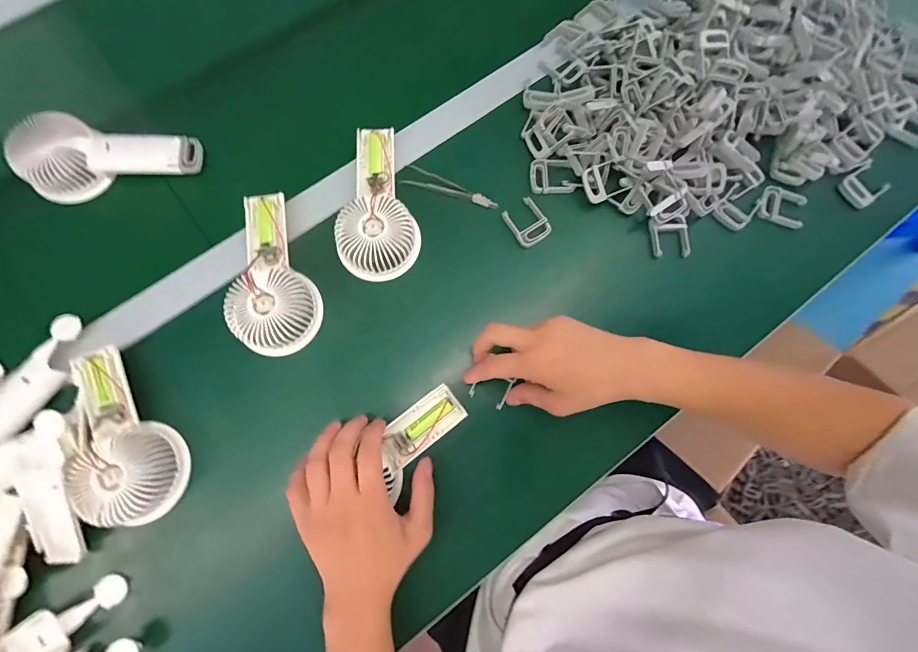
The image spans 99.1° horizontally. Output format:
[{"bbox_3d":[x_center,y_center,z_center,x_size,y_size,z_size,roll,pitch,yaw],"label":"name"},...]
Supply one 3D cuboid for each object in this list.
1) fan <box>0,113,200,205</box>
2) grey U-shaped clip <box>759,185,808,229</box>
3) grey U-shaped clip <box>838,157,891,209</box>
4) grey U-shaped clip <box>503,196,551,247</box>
[{"bbox_3d":[-0.370,-0.177,0.413,0.159,0.053,0.075,2,79,-1],"label":"fan"},{"bbox_3d":[0.369,-0.136,0.446,0.050,0.012,0.041,18,79,2],"label":"grey U-shaped clip"},{"bbox_3d":[0.472,-0.164,0.455,0.058,0.012,0.039,-39,82,-8],"label":"grey U-shaped clip"},{"bbox_3d":[0.076,-0.114,0.430,0.040,0.010,0.051,-34,80,-5],"label":"grey U-shaped clip"}]

